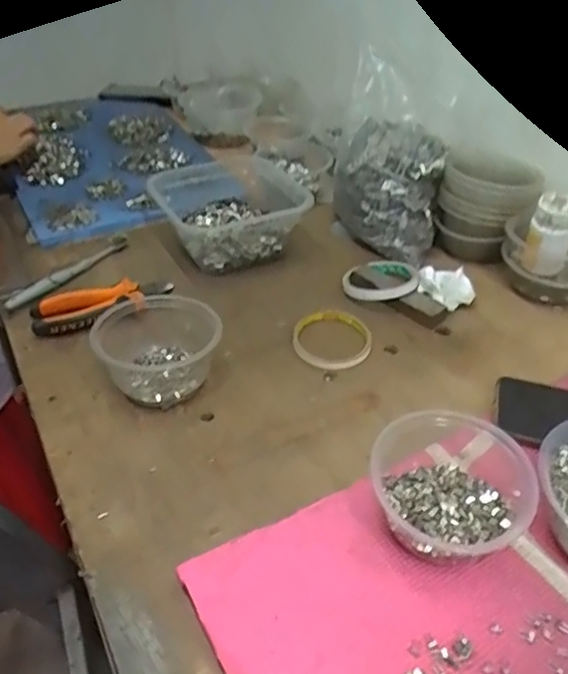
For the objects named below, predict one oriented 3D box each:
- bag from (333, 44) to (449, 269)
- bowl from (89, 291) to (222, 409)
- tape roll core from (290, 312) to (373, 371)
[{"bbox_3d":[0.131,-0.218,0.746,0.133,0.197,0.151,5,40,6],"label":"bag"},{"bbox_3d":[-0.120,0.008,0.571,0.108,0.068,0.105,1,39,-1],"label":"bowl"},{"bbox_3d":[0.050,0.002,0.631,0.081,0.008,0.086,-2,41,1],"label":"tape roll core"}]

